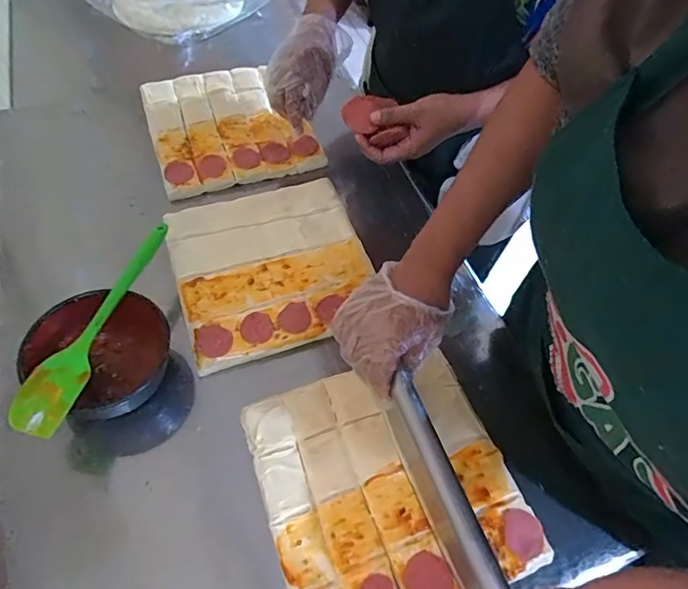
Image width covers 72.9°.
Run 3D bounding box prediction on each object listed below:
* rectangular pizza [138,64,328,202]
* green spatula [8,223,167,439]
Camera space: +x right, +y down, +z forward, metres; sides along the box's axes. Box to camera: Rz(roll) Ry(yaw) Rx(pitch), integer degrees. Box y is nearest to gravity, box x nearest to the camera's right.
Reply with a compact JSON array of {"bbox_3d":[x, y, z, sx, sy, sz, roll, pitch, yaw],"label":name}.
[{"bbox_3d":[-0.192,-0.277,0.751,0.234,0.025,0.246,-21,62,-17],"label":"rectangular pizza"},{"bbox_3d":[-0.259,0.021,0.498,0.047,0.019,0.262,14,58,4],"label":"green spatula"}]

